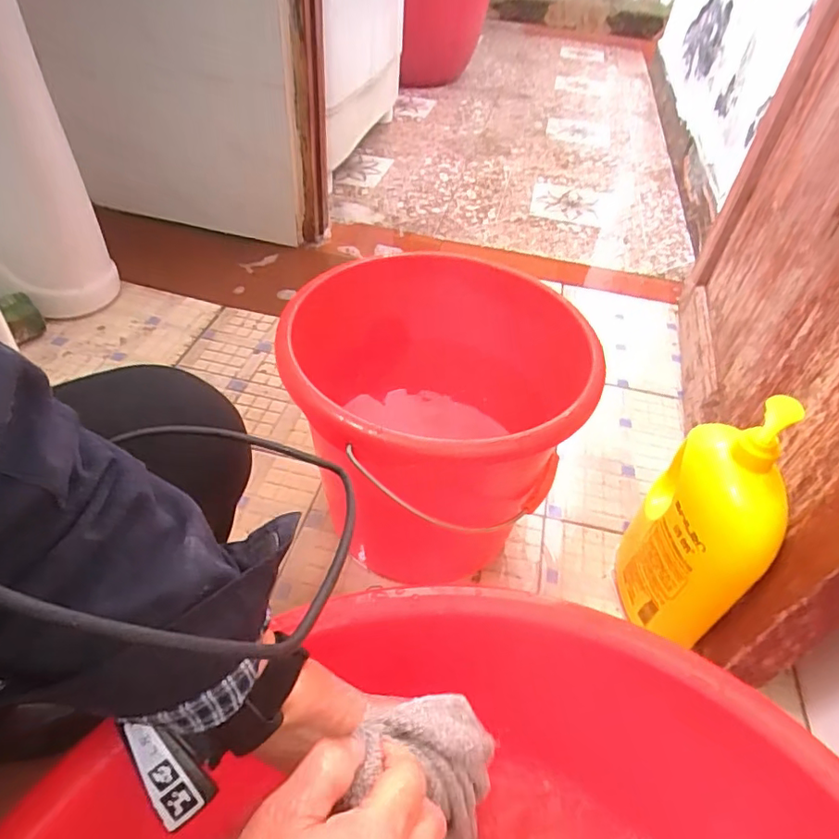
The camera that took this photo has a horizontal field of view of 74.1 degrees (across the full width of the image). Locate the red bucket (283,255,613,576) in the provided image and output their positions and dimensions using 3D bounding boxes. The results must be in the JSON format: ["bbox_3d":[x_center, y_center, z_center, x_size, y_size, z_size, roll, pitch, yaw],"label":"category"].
[{"bbox_3d":[0.011,0.028,0.619,0.262,0.295,0.274,3,45,-3],"label":"red bucket"}]

